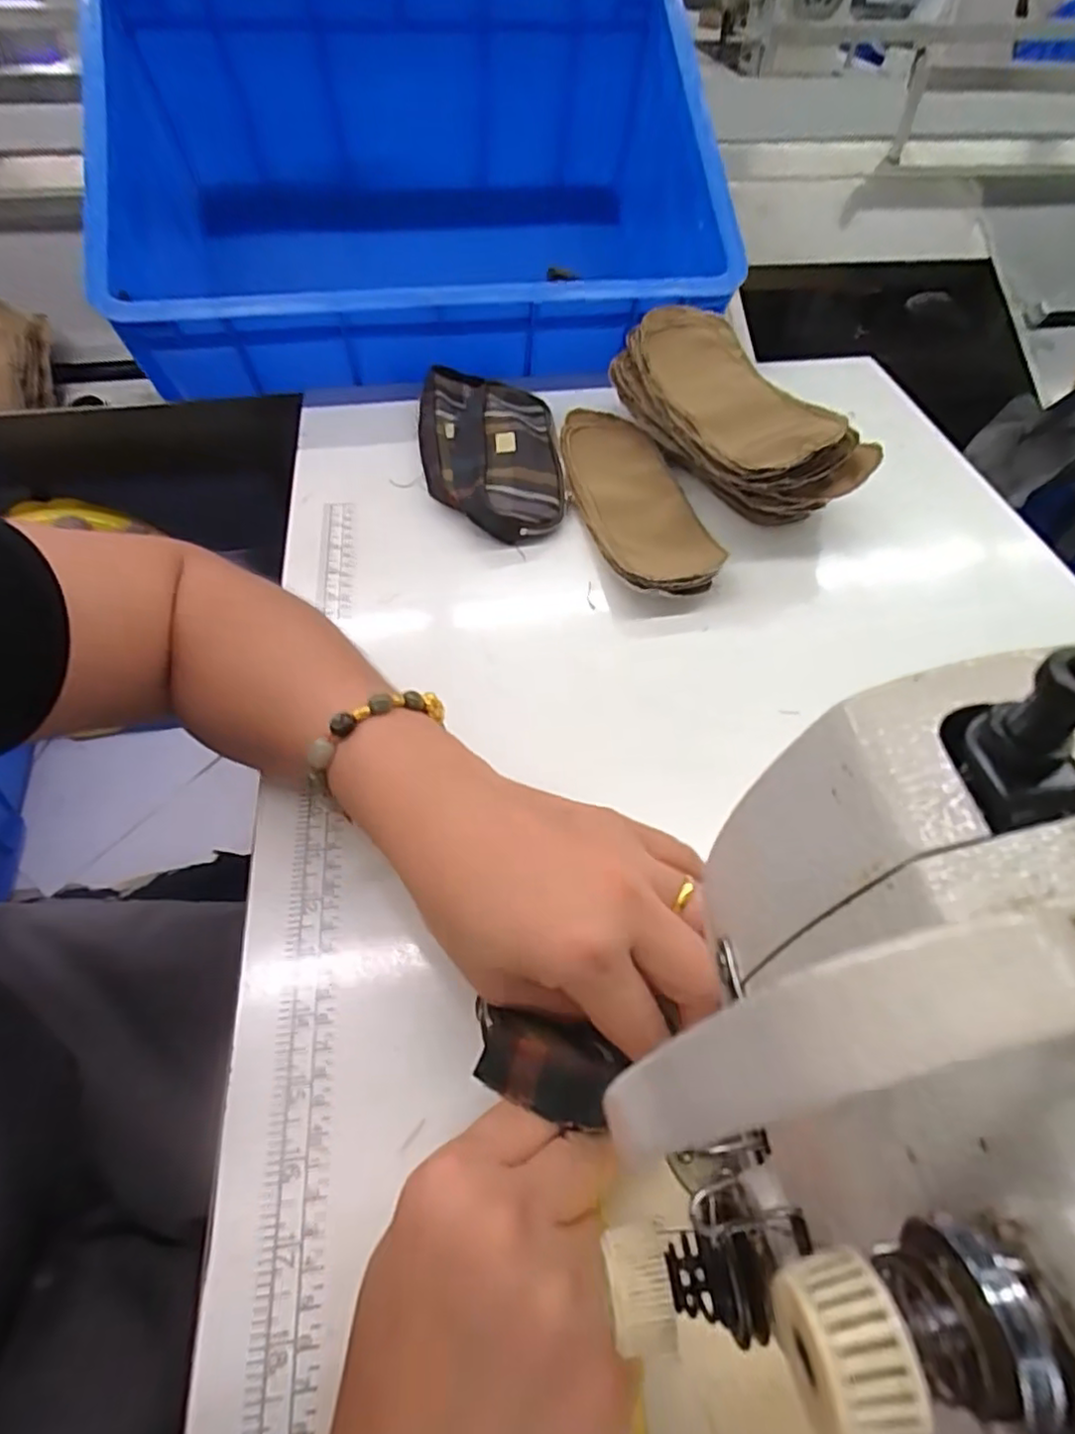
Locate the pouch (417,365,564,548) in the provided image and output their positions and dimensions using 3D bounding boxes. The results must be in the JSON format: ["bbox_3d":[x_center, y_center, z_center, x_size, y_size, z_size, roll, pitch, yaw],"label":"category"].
[{"bbox_3d":[-0.038,-0.213,0.515,0.107,0.027,0.205,-2,53,-3],"label":"pouch"}]

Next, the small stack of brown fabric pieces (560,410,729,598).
[{"bbox_3d":[0.070,-0.155,0.474,0.079,0.021,0.204,-9,54,-8],"label":"small stack of brown fabric pieces"}]

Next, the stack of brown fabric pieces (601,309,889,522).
[{"bbox_3d":[0.143,-0.218,0.487,0.103,0.065,0.214,-24,57,-18],"label":"stack of brown fabric pieces"}]

